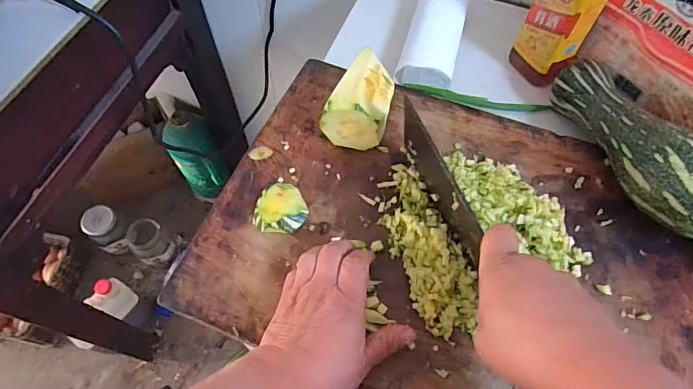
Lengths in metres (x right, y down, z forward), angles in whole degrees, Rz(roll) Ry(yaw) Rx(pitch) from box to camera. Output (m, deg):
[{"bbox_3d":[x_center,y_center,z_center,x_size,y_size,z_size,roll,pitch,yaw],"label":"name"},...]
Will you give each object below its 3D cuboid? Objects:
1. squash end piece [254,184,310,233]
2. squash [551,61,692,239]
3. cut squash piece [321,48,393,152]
[{"bbox_3d":[-0.060,0.012,0.416,0.048,0.016,0.047,2,62,0],"label":"squash end piece"},{"bbox_3d":[0.274,-0.054,0.423,0.061,0.060,0.212,-11,48,-7],"label":"squash"},{"bbox_3d":[0.014,-0.092,0.445,0.058,0.062,0.086,12,62,5],"label":"cut squash piece"}]

